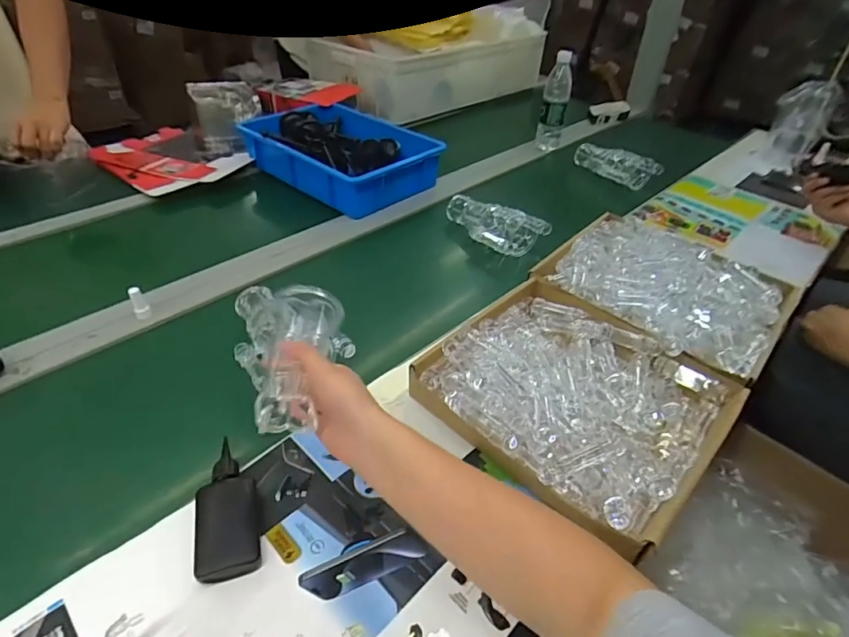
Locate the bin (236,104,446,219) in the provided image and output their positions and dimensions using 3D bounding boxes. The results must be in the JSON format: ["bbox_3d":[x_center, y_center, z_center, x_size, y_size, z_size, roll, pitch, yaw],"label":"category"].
[{"bbox_3d":[-0.182,-0.375,1.075,0.396,0.094,0.276,32,47,30],"label":"bin"}]

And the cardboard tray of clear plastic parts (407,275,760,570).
[{"bbox_3d":[0.180,0.080,0.571,0.313,0.061,0.287,32,47,30],"label":"cardboard tray of clear plastic parts"}]

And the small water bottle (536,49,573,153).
[{"bbox_3d":[0.344,-0.564,1.255,0.066,0.237,0.068,11,40,9],"label":"small water bottle"}]

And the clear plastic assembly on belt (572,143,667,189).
[{"bbox_3d":[0.468,-0.388,1.184,0.223,0.056,0.103,29,46,28],"label":"clear plastic assembly on belt"}]

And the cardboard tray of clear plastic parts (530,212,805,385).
[{"bbox_3d":[0.366,-0.054,0.732,0.325,0.061,0.288,32,47,30],"label":"cardboard tray of clear plastic parts"}]

